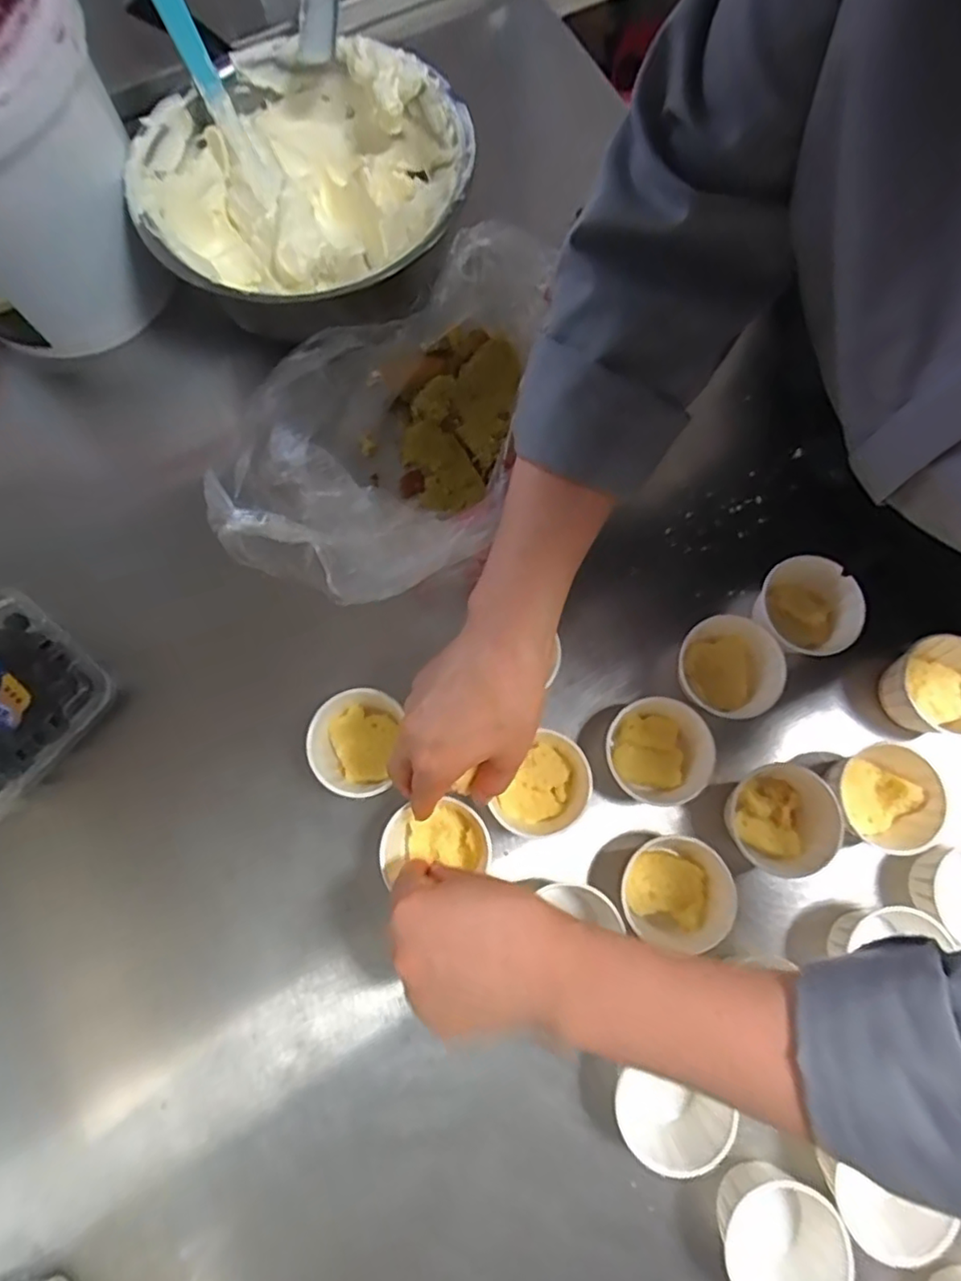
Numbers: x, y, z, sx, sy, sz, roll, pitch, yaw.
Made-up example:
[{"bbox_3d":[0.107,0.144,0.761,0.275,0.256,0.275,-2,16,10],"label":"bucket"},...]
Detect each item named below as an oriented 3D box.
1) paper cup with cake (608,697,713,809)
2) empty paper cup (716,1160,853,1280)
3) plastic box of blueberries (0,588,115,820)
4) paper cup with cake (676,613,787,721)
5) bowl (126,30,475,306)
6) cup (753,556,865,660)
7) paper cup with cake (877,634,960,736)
[{"bbox_3d":[0.118,0.073,0.408,0.061,0.034,0.065,0,76,0],"label":"paper cup with cake"},{"bbox_3d":[0.162,0.327,0.349,0.065,0.042,0.069,0,76,0],"label":"empty paper cup"},{"bbox_3d":[-0.326,0.045,0.429,0.119,0.039,0.124,37,79,9],"label":"plastic box of blueberries"},{"bbox_3d":[0.168,0.018,0.420,0.060,0.036,0.068,9,76,3],"label":"paper cup with cake"},{"bbox_3d":[-0.124,-0.328,0.476,0.226,0.086,0.228,0,76,0],"label":"bowl"},{"bbox_3d":[0.224,-0.020,0.432,0.060,0.039,0.070,29,78,7],"label":"cup"},{"bbox_3d":[0.306,0.030,0.421,0.064,0.041,0.065,0,76,0],"label":"paper cup with cake"}]

